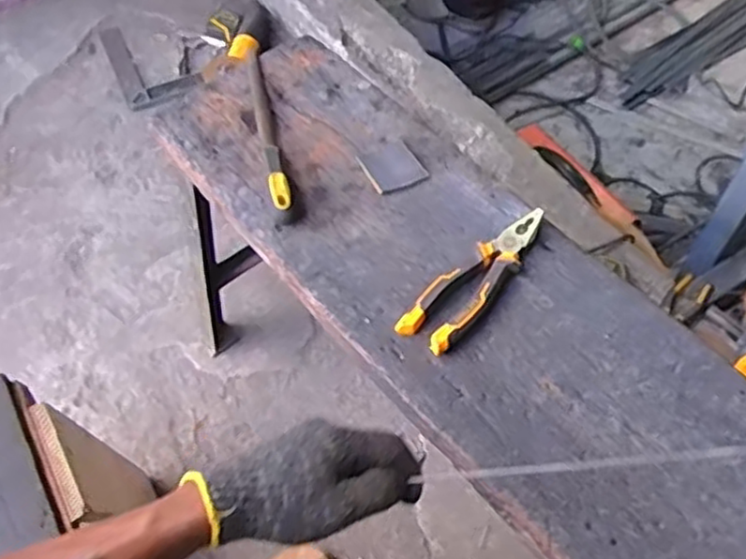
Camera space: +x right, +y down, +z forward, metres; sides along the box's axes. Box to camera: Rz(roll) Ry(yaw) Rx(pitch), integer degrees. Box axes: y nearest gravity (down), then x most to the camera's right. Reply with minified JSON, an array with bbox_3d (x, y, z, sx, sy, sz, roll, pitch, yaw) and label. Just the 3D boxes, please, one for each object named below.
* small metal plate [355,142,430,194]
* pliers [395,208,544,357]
[{"bbox_3d":[0.022,-0.123,0.779,0.060,0.008,0.066,-25,59,-15],"label":"small metal plate"},{"bbox_3d":[0.107,-0.001,0.699,0.053,0.025,0.193,37,64,23],"label":"pliers"}]

